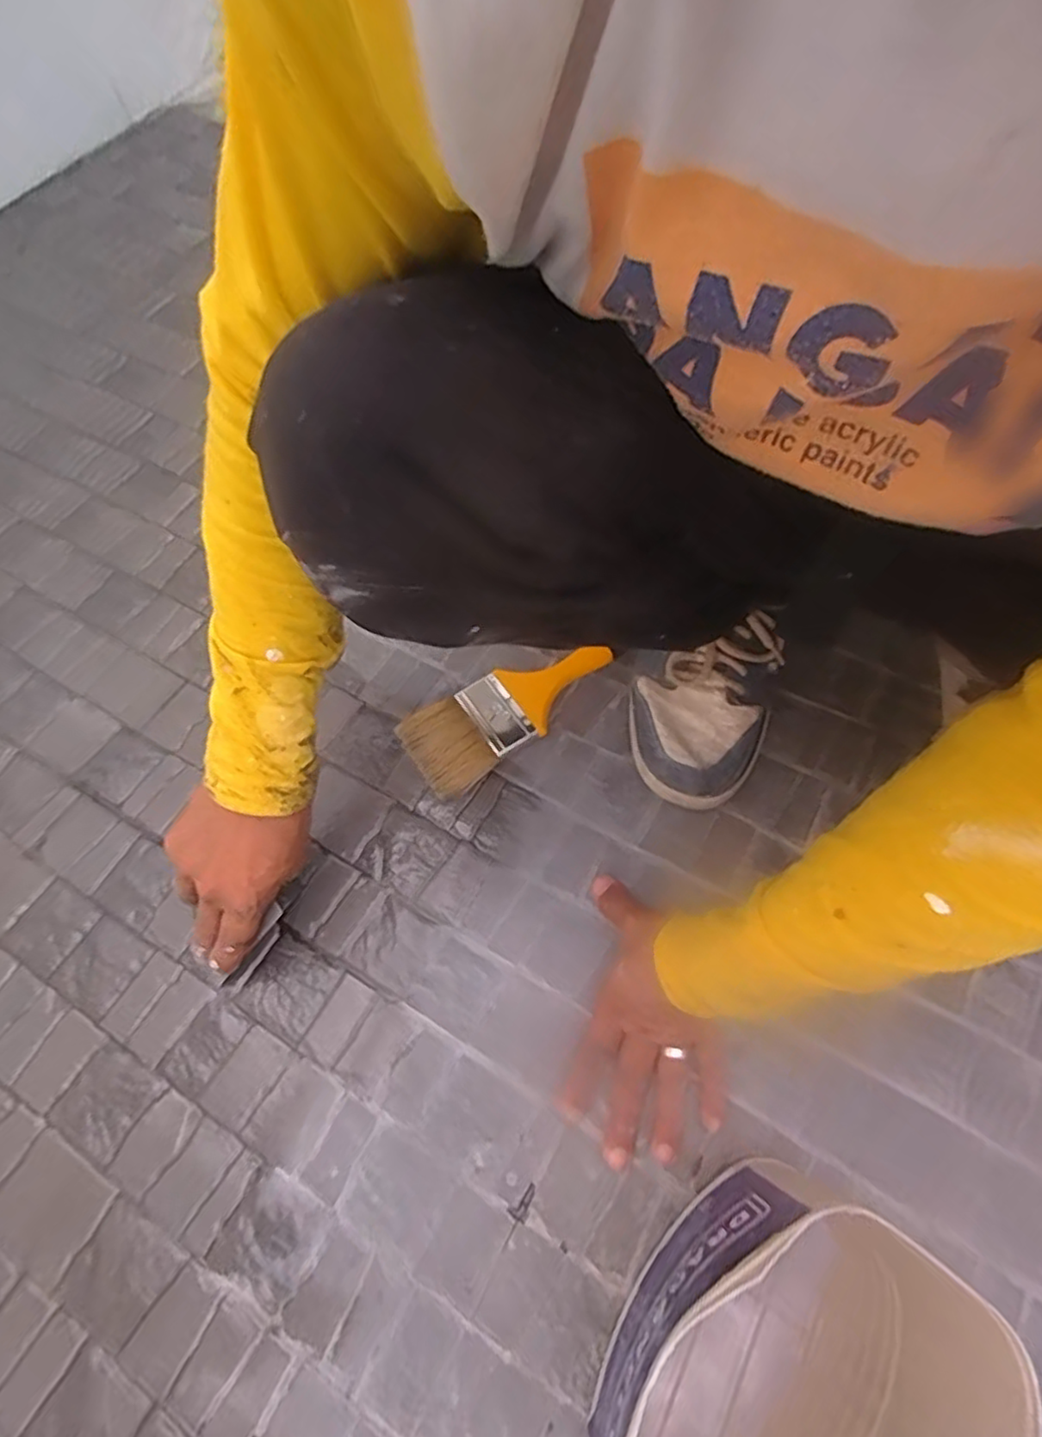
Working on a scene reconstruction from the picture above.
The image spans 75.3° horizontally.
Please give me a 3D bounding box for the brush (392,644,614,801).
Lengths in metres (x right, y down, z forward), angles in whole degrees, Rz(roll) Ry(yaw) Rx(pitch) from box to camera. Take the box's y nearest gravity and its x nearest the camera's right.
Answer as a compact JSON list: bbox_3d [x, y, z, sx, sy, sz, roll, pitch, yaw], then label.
[{"bbox_3d":[-0.007,-0.012,0.567,0.186,0.025,0.073,-34,66,-13],"label":"brush"}]

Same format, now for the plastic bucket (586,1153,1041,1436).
[{"bbox_3d":[0.114,0.314,0.318,0.126,0.182,0.177,29,69,16],"label":"plastic bucket"}]

